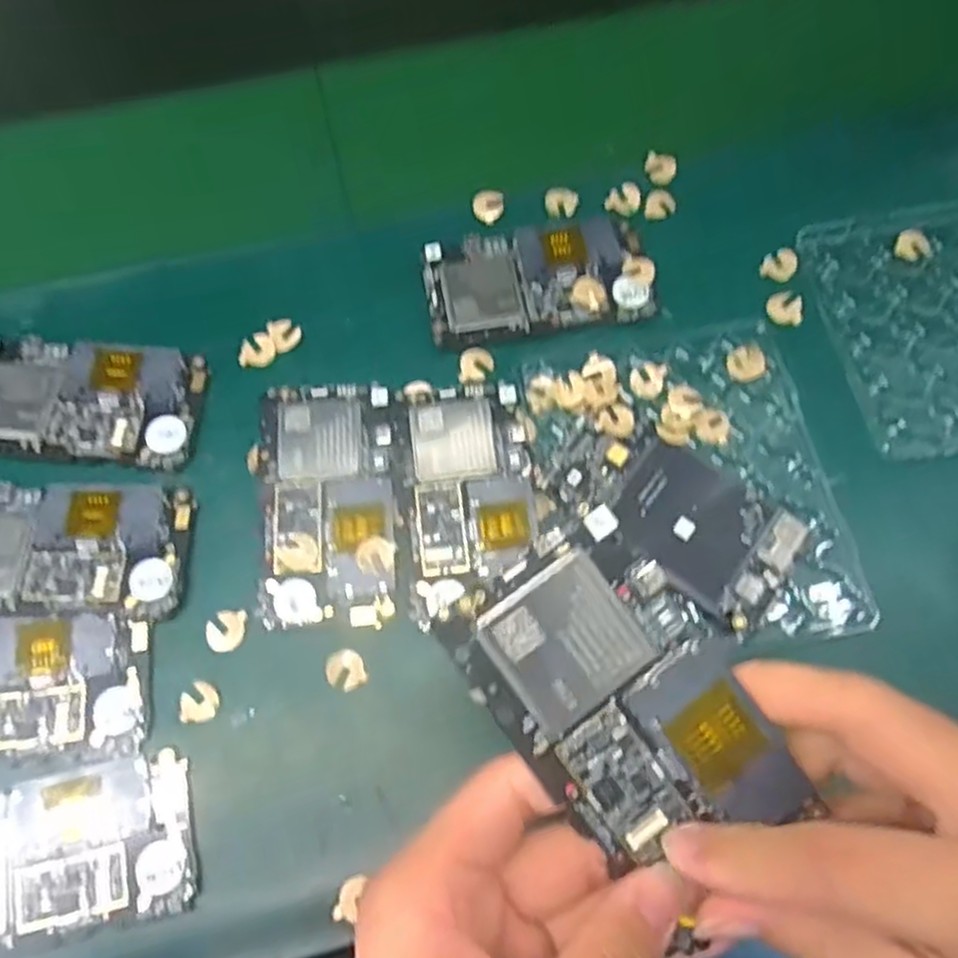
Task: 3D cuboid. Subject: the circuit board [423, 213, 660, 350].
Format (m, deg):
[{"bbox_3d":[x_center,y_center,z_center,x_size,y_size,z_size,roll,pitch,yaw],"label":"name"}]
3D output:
[{"bbox_3d":[0.033,-0.113,0.439,0.123,0.007,0.068,-9,68,-5],"label":"circuit board"}]

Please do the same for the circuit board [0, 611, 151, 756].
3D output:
[{"bbox_3d":[-0.215,0.095,0.359,0.124,0.009,0.062,-4,68,-3],"label":"circuit board"}]

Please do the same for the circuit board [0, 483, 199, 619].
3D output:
[{"bbox_3d":[-0.204,0.033,0.380,0.124,0.005,0.064,2,68,0],"label":"circuit board"}]

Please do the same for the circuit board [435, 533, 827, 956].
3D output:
[{"bbox_3d":[0.048,0.071,0.240,0.068,0.006,0.113,-37,88,-7],"label":"circuit board"}]

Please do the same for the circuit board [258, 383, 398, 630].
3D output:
[{"bbox_3d":[-0.075,0.010,0.391,0.064,0.006,0.123,-3,68,-3],"label":"circuit board"}]

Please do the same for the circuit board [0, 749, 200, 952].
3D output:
[{"bbox_3d":[-0.187,0.162,0.335,0.125,0.006,0.064,-12,68,-6],"label":"circuit board"}]

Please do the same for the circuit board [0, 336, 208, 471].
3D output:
[{"bbox_3d":[-0.209,-0.042,0.409,0.125,0.006,0.065,6,68,1],"label":"circuit board"}]

